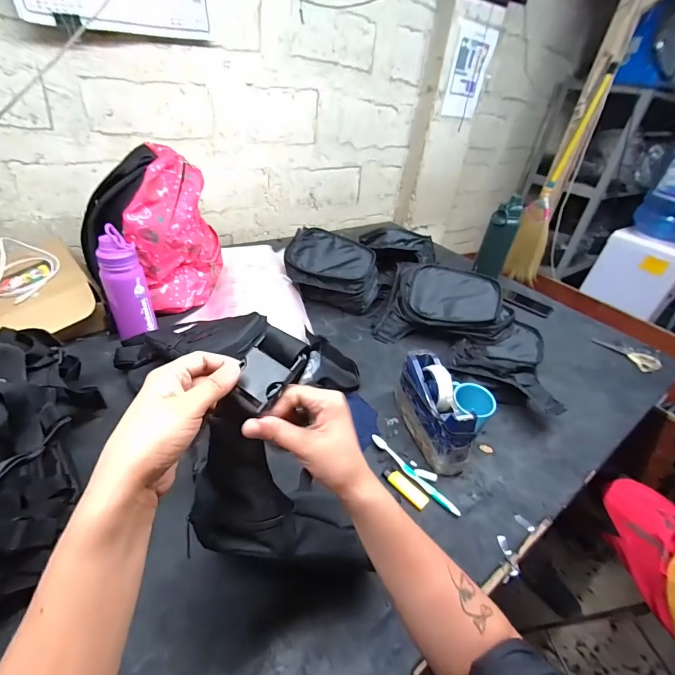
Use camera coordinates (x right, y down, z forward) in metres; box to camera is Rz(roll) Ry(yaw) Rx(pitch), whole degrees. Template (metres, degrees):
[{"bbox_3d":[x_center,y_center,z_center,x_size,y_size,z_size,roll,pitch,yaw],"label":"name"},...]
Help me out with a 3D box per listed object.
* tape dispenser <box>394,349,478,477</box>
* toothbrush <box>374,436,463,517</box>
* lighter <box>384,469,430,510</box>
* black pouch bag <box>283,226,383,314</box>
[{"bbox_3d":[0.174,0.129,0.641,0.066,0.116,0.206,-4,37,-16],"label":"tape dispenser"},{"bbox_3d":[0.125,0.227,0.586,0.016,0.016,0.179,-24,46,-36],"label":"toothbrush"},{"bbox_3d":[0.109,0.239,0.561,0.080,0.014,0.023,32,42,30],"label":"lighter"},{"bbox_3d":[-0.012,-0.186,0.995,0.258,0.166,0.153,15,36,11],"label":"black pouch bag"}]

